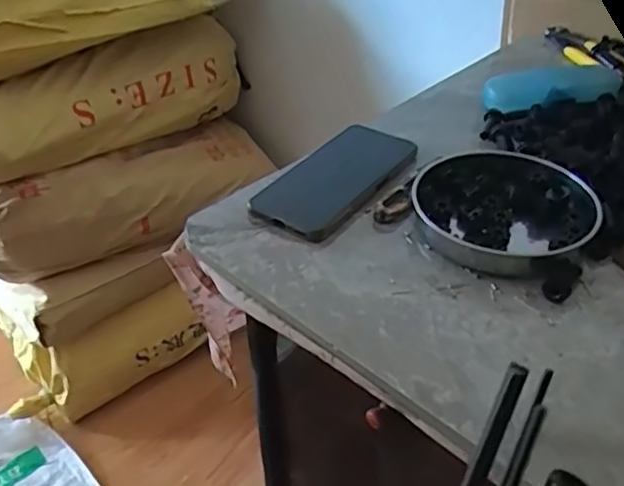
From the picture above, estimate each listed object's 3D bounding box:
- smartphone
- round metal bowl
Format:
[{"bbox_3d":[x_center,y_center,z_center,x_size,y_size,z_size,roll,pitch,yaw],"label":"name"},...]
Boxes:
[{"bbox_3d":[0.024,-0.060,0.548,0.077,0.013,0.167,27,47,29],"label":"smartphone"},{"bbox_3d":[0.153,-0.028,0.497,0.135,0.025,0.139,-1,40,1],"label":"round metal bowl"}]

